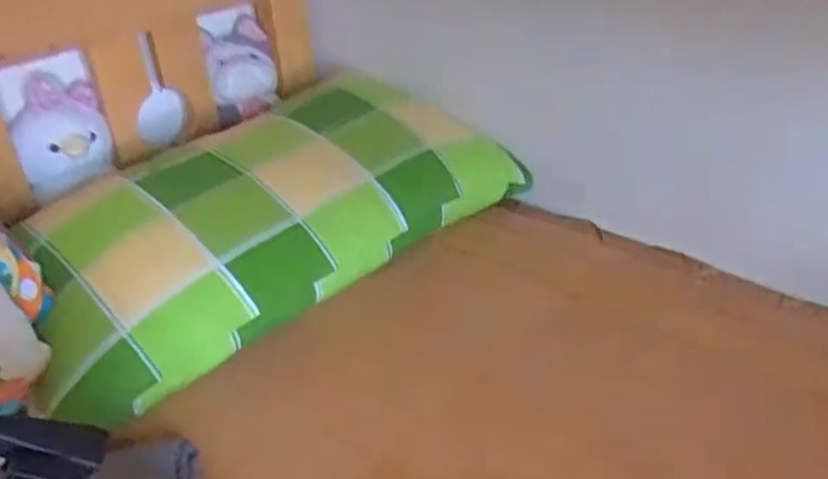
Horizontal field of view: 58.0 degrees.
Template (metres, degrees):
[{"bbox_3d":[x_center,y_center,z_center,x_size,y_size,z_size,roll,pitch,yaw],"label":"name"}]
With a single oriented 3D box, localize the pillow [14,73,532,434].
[{"bbox_3d":[-0.192,-0.042,0.954,0.645,0.119,0.353,-29,37,-33],"label":"pillow"}]

